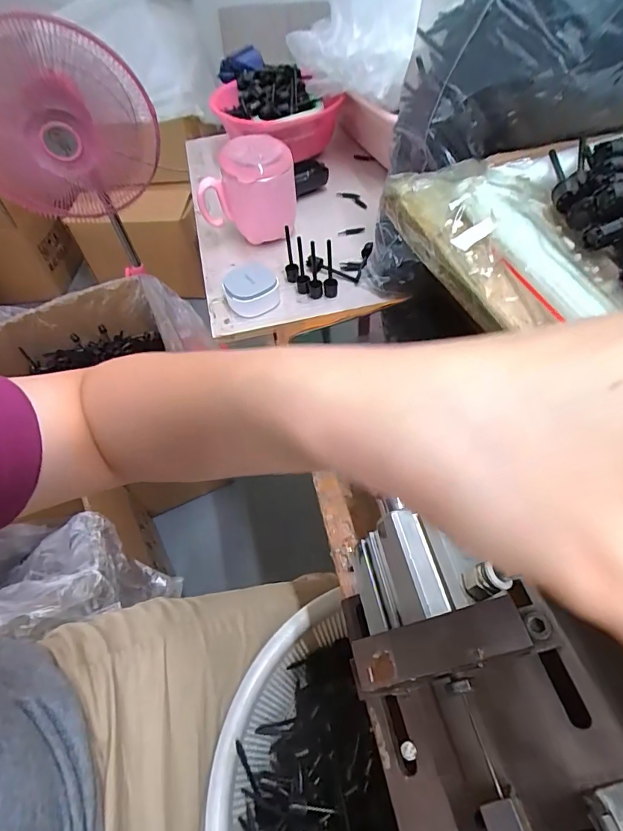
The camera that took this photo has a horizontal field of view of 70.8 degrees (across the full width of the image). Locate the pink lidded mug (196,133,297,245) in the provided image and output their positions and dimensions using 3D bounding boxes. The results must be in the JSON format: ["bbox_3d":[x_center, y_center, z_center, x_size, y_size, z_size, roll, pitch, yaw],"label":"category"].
[{"bbox_3d":[-0.075,-0.257,0.513,0.109,0.102,0.069,-8,54,-1],"label":"pink lidded mug"}]

